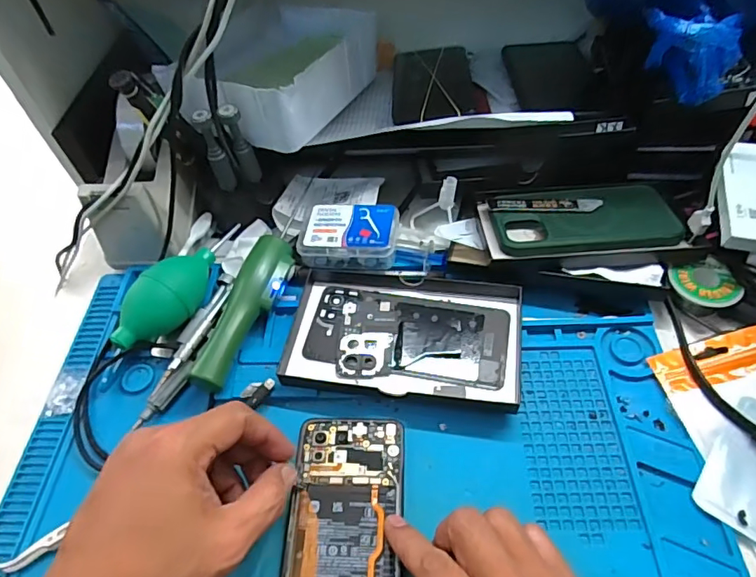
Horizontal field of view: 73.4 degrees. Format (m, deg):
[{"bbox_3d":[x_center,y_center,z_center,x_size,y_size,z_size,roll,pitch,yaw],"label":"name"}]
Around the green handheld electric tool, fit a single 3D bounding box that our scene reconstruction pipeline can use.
[{"bbox_3d":[-0.108,0.016,0.414,0.037,0.026,0.137,14,55,15],"label":"green handheld electric tool"}]

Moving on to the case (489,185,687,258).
[{"bbox_3d":[0.177,-0.059,0.438,0.150,0.017,0.074,-8,52,-1],"label":"case"}]

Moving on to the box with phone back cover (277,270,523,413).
[{"bbox_3d":[0.021,0.036,0.408,0.179,0.023,0.112,6,53,9],"label":"box with phone back cover"}]

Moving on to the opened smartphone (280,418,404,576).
[{"bbox_3d":[-0.022,0.158,0.322,0.073,0.006,0.158,0,53,5],"label":"opened smartphone"}]

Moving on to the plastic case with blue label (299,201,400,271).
[{"bbox_3d":[-0.025,-0.046,0.451,0.085,0.034,0.051,2,53,6],"label":"plastic case with blue label"}]

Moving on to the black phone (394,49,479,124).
[{"bbox_3d":[0.055,-0.210,0.516,0.079,0.008,0.166,-1,45,4],"label":"black phone"}]

